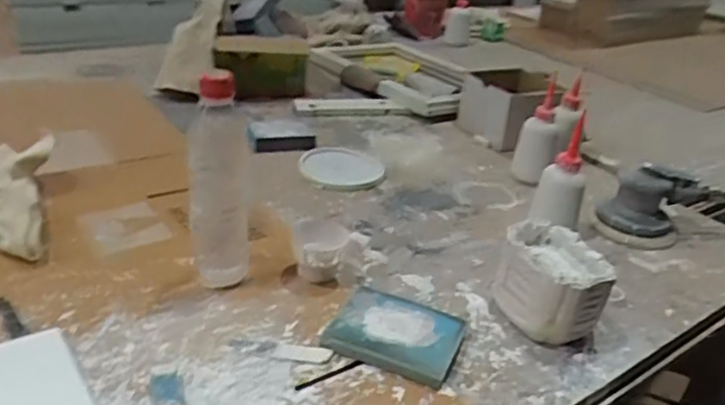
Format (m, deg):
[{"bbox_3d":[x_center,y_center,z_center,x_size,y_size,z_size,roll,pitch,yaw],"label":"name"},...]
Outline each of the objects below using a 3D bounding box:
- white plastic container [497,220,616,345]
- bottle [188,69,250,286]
[{"bbox_3d":[0.192,0.082,0.671,0.088,0.083,0.115,-2,30,-15],"label":"white plastic container"},{"bbox_3d":[-0.141,-0.017,0.636,0.056,0.224,0.060,-1,30,-14],"label":"bottle"}]

